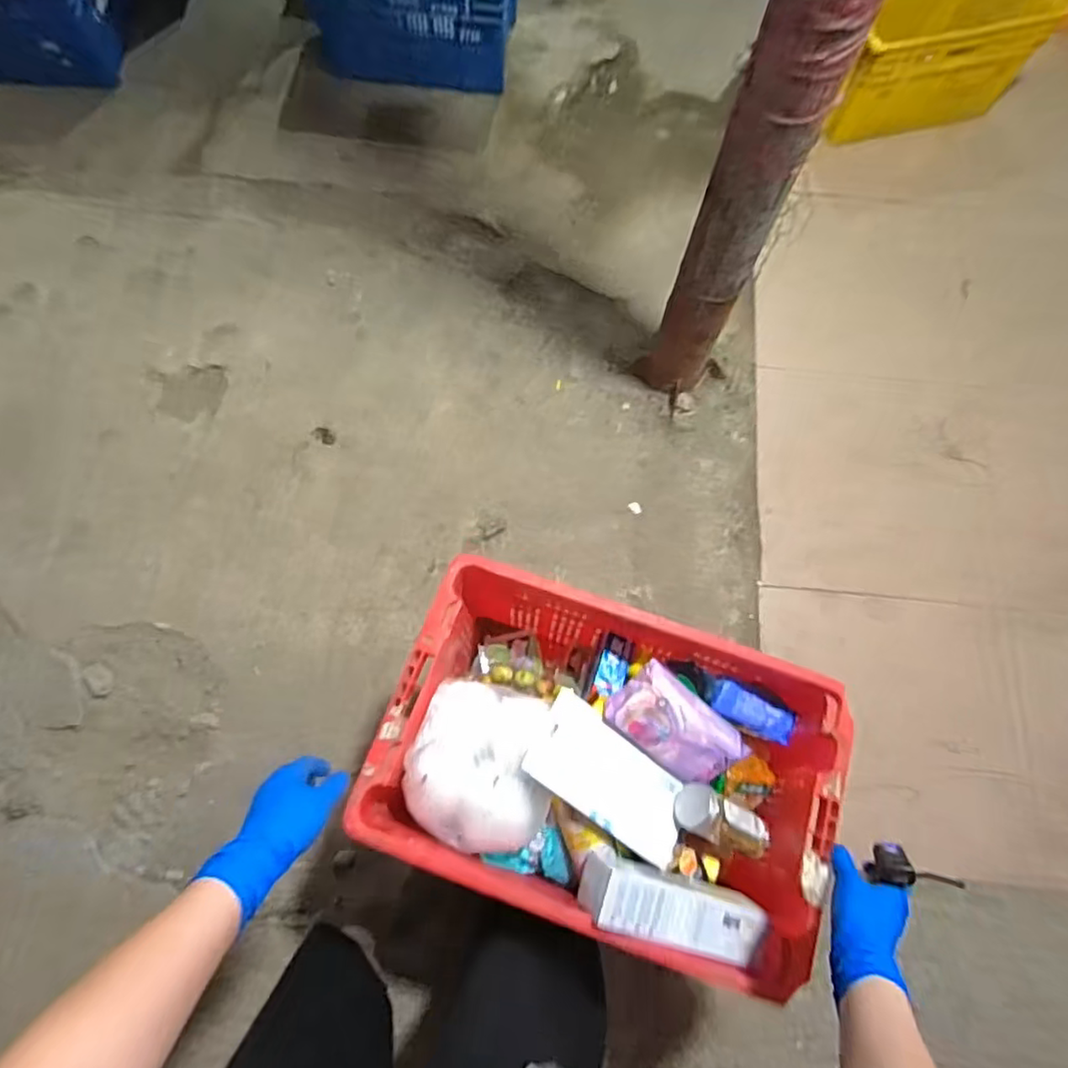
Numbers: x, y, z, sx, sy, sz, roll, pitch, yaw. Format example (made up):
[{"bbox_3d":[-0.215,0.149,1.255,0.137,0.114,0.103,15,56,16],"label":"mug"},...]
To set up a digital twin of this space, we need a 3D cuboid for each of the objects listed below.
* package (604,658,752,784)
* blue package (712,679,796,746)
[{"bbox_3d":[0.194,0.269,0.894,0.193,0.072,0.098,44,114,-7],"label":"package"},{"bbox_3d":[0.328,0.266,0.964,0.128,0.030,0.054,24,104,3],"label":"blue package"}]

